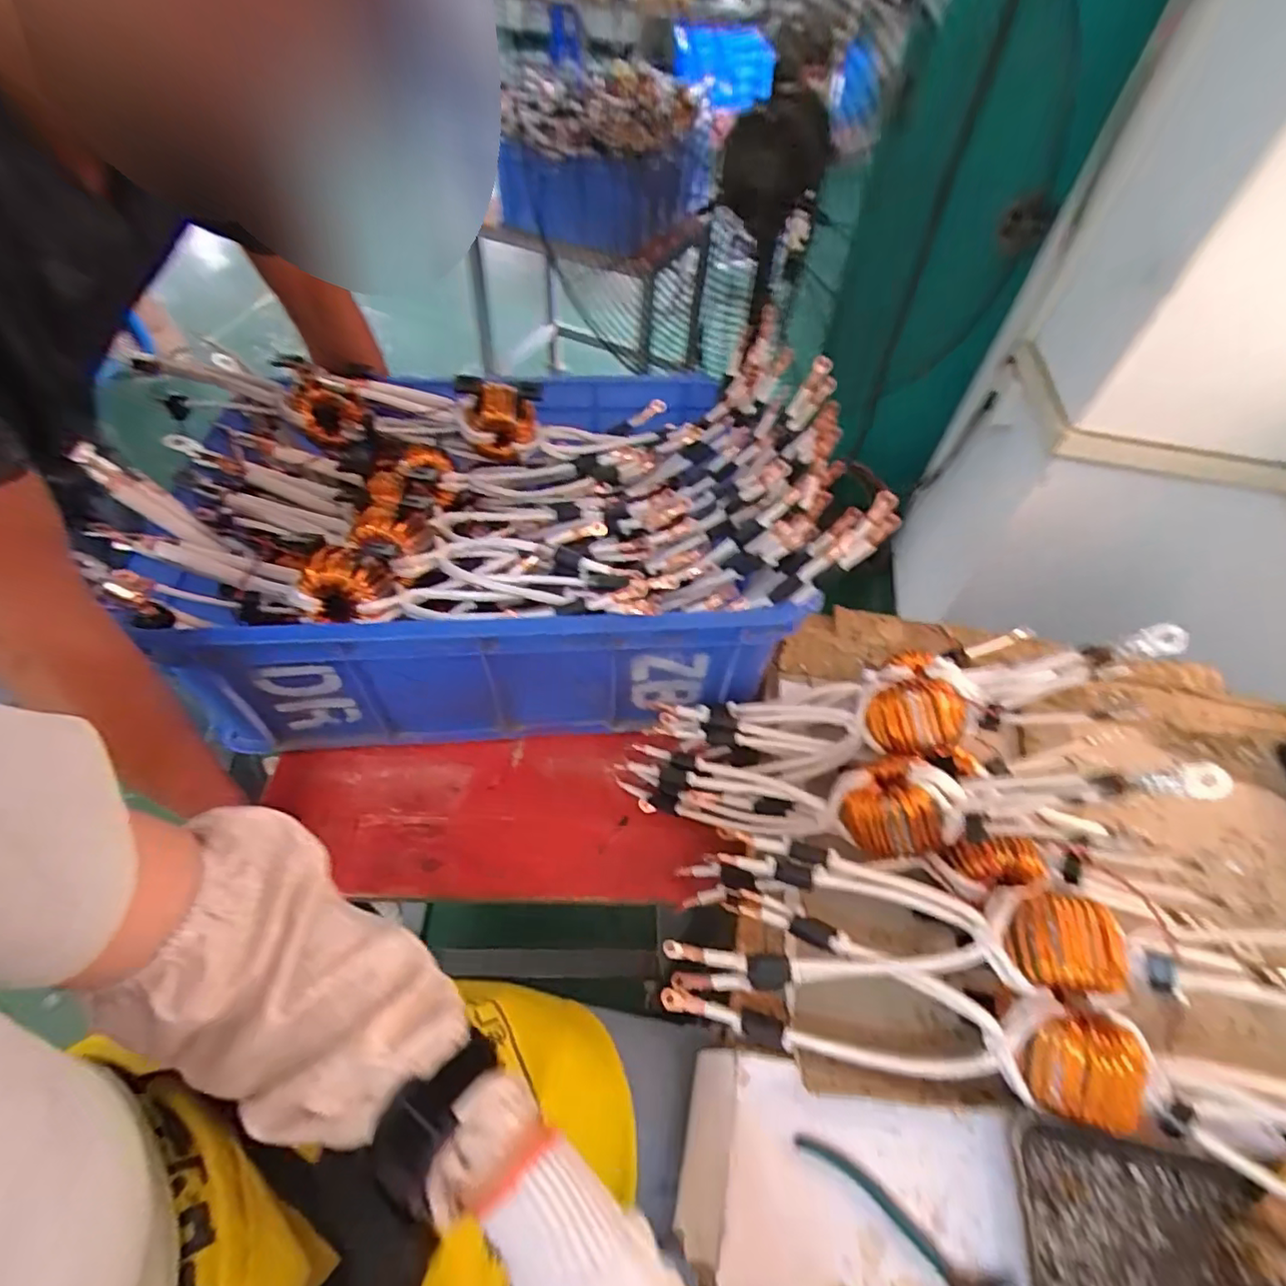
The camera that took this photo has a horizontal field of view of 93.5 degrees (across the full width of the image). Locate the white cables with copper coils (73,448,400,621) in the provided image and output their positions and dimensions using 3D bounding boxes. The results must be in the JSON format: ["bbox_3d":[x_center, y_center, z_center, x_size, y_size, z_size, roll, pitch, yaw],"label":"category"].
[{"bbox_3d":[-0.365,-0.085,0.547,0.279,0.088,0.074,12,52,5],"label":"white cables with copper coils"}]

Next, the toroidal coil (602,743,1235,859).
[{"bbox_3d":[0.176,0.133,0.519,0.444,0.077,0.071,-5,43,30],"label":"toroidal coil"}]

